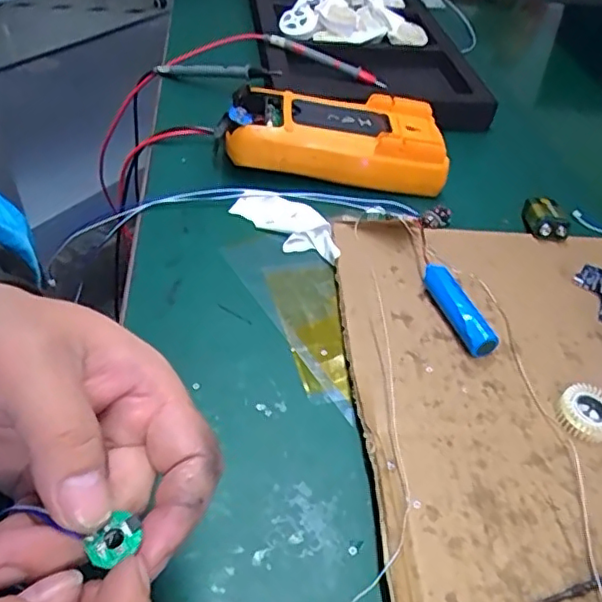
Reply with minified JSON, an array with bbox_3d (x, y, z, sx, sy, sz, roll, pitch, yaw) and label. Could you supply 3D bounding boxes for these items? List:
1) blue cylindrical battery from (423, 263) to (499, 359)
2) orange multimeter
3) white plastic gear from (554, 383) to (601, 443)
[{"bbox_3d":[0.100,0.005,0.375,0.015,0.020,0.071,-14,48,-18],"label":"blue cylindrical battery"},{"bbox_3d":[0.029,-0.139,0.501,0.181,0.048,0.085,2,45,-3],"label":"orange multimeter"},{"bbox_3d":[0.162,0.063,0.332,0.032,0.014,0.029,36,53,28],"label":"white plastic gear"}]

